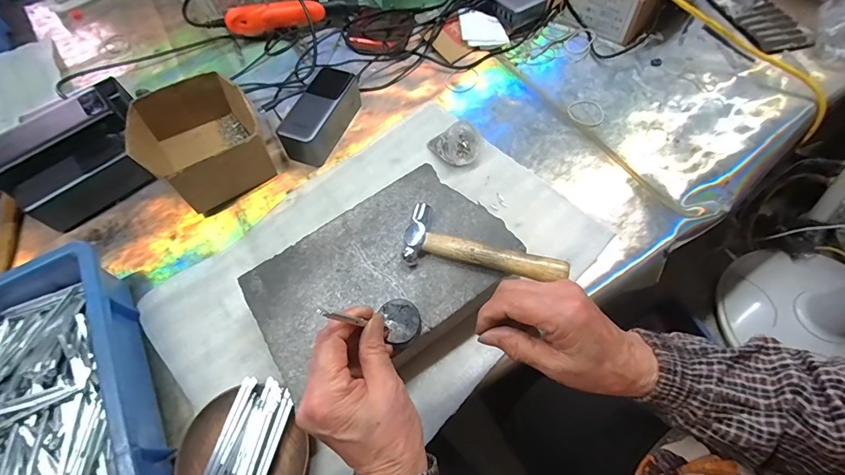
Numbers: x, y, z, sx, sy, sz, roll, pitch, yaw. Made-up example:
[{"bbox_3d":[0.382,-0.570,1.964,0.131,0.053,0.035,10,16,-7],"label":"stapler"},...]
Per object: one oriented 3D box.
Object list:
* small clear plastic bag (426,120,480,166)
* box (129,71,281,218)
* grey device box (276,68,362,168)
[{"bbox_3d":[0.039,-0.117,0.486,0.068,0.037,0.049,3,62,5],"label":"small clear plastic bag"},{"bbox_3d":[-0.273,-0.123,0.479,0.136,0.061,0.156,-38,66,-16],"label":"box"},{"bbox_3d":[-0.133,-0.163,0.514,0.055,0.050,0.133,18,64,13],"label":"grey device box"}]

